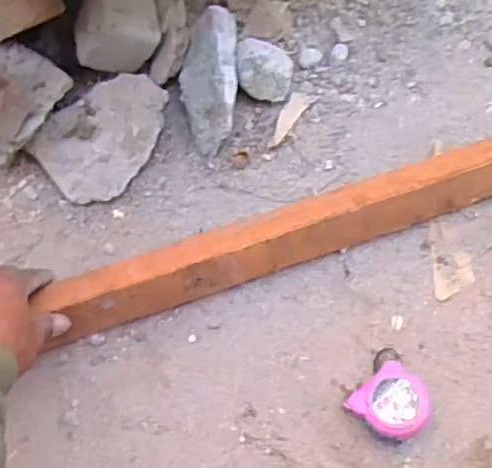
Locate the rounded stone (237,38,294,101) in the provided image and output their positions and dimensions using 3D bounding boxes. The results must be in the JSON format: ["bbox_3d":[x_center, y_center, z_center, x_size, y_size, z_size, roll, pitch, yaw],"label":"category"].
[{"bbox_3d":[0.023,-0.200,0.702,0.066,0.054,0.083,7,68,3],"label":"rounded stone"}]

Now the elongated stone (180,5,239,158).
[{"bbox_3d":[-0.045,-0.177,0.677,0.068,0.052,0.167,1,87,1],"label":"elongated stone"}]

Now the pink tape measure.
[{"bbox_3d":[0.146,0.160,0.574,0.068,0.039,0.076,36,72,14],"label":"pink tape measure"}]

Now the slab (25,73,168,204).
[{"bbox_3d":[-0.160,-0.111,0.685,0.161,0.046,0.121,-37,72,-13],"label":"slab"}]

